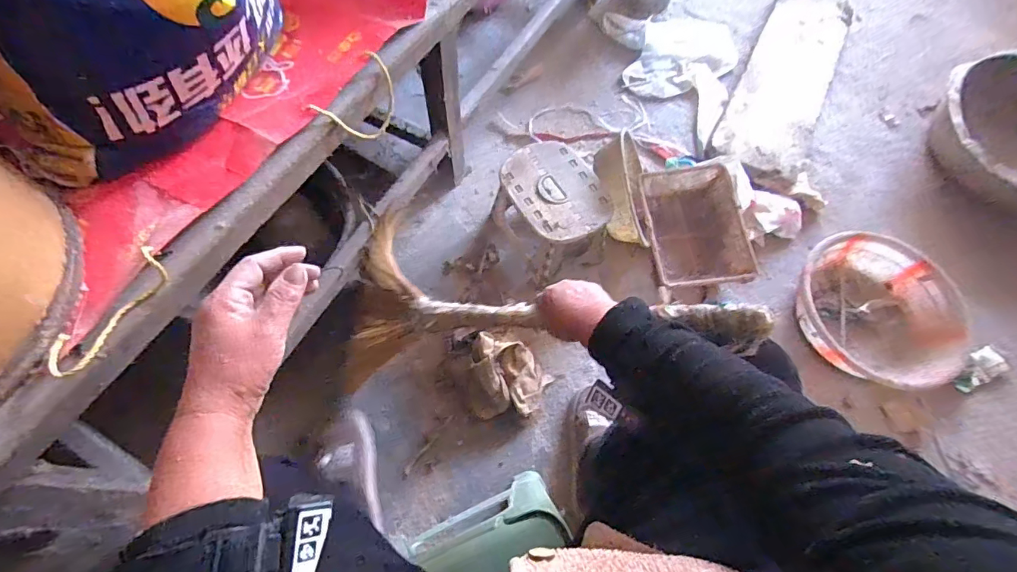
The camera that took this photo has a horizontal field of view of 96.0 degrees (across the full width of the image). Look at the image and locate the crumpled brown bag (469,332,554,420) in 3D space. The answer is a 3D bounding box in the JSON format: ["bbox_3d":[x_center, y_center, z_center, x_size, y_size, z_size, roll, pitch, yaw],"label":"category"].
[{"bbox_3d":[0.000,0.178,0.915,0.167,0.143,0.167,15,65,4],"label":"crumpled brown bag"}]

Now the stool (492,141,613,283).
[{"bbox_3d":[0.102,-0.178,1.032,0.200,0.154,0.254,-28,69,-15],"label":"stool"}]

